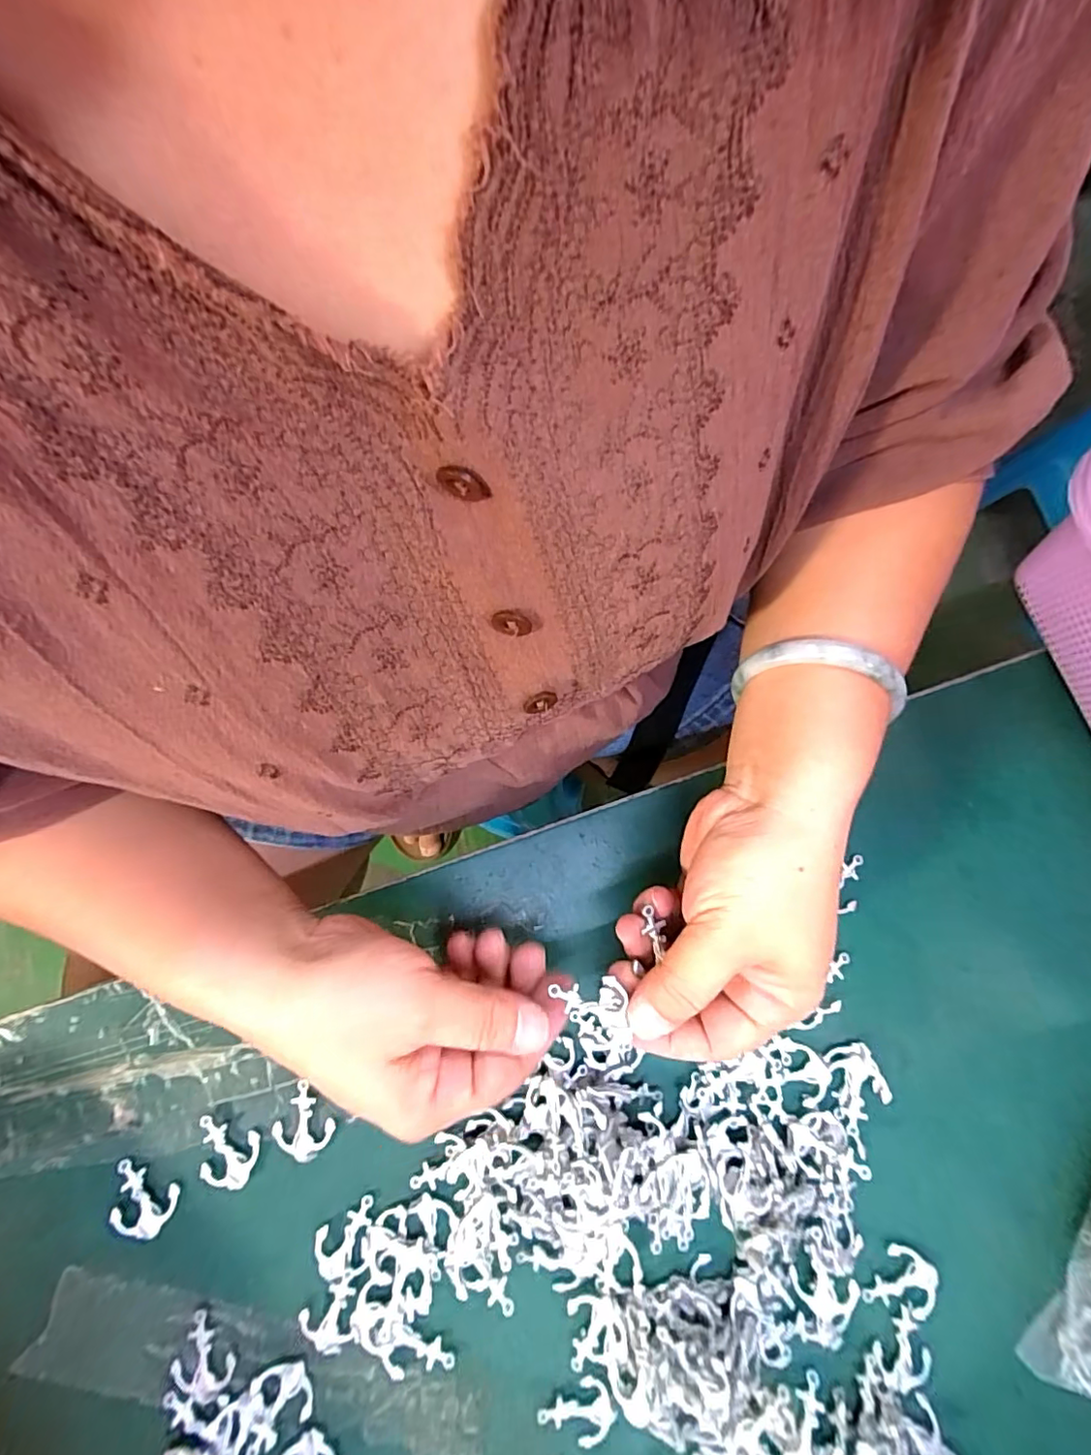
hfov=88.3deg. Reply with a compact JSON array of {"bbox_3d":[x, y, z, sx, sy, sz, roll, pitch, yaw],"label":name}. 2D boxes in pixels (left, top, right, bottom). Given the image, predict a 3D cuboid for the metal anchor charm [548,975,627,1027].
[{"bbox_3d":[0.017,0.107,0.222,0.028,0.004,0.017,8,47,7],"label":"metal anchor charm"}]

